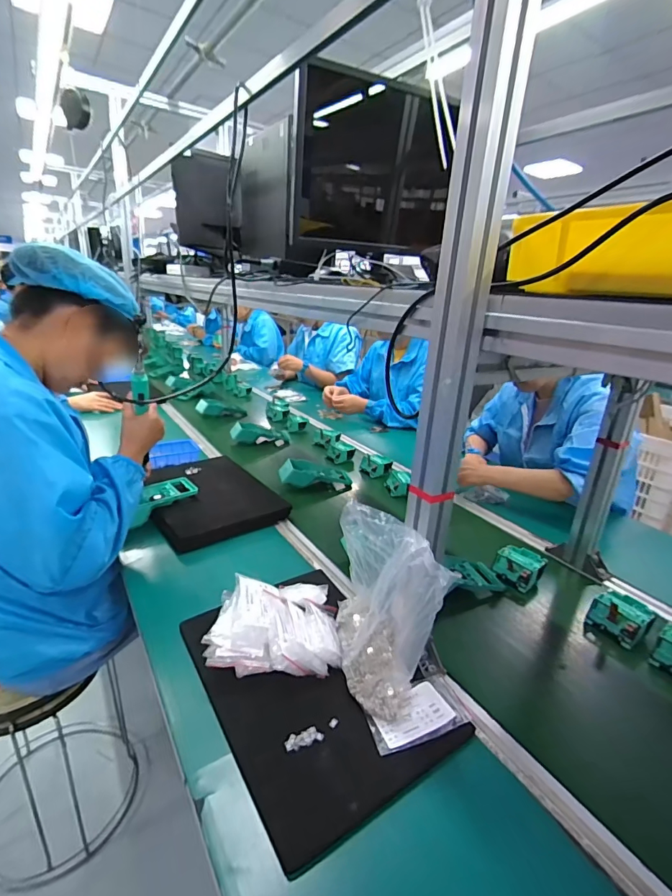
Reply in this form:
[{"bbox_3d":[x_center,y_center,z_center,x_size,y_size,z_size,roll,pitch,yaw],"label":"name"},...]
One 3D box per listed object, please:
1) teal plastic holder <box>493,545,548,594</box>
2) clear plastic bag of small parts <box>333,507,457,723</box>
[{"bbox_3d":[0.337,0.222,0.811,0.084,0.036,0.068,16,24,31],"label":"teal plastic holder"},{"bbox_3d":[0.060,0.195,0.550,0.088,0.210,0.157,-1,20,-12],"label":"clear plastic bag of small parts"}]

